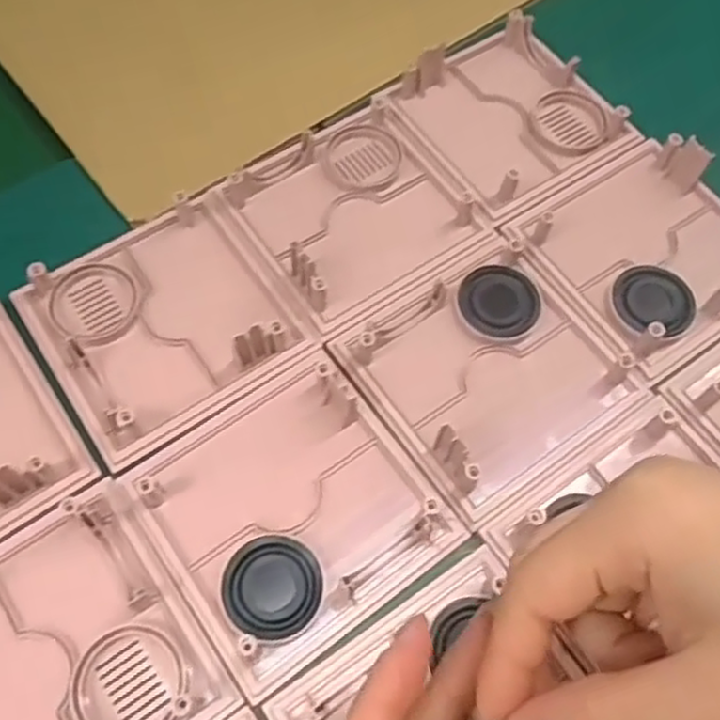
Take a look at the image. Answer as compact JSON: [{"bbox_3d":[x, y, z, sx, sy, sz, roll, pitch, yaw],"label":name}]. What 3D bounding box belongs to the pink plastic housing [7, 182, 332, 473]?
[{"bbox_3d":[-0.091,-0.023,0.336,0.109,0.021,0.104,-32,68,-15],"label":"pink plastic housing"}]

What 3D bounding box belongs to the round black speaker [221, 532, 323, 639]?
[{"bbox_3d":[-0.034,0.090,0.290,0.037,0.007,0.038,0,64,-1],"label":"round black speaker"}]

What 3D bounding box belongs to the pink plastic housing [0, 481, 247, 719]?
[{"bbox_3d":[-0.116,0.115,0.274,0.106,0.023,0.104,-33,69,-16],"label":"pink plastic housing"}]

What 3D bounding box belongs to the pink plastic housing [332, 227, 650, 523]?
[{"bbox_3d":[0.060,0.001,0.336,0.109,0.014,0.106,-33,68,-17],"label":"pink plastic housing"}]

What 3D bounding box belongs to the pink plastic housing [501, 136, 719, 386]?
[{"bbox_3d":[0.146,-0.059,0.359,0.105,0.021,0.107,-34,69,-16],"label":"pink plastic housing"}]

